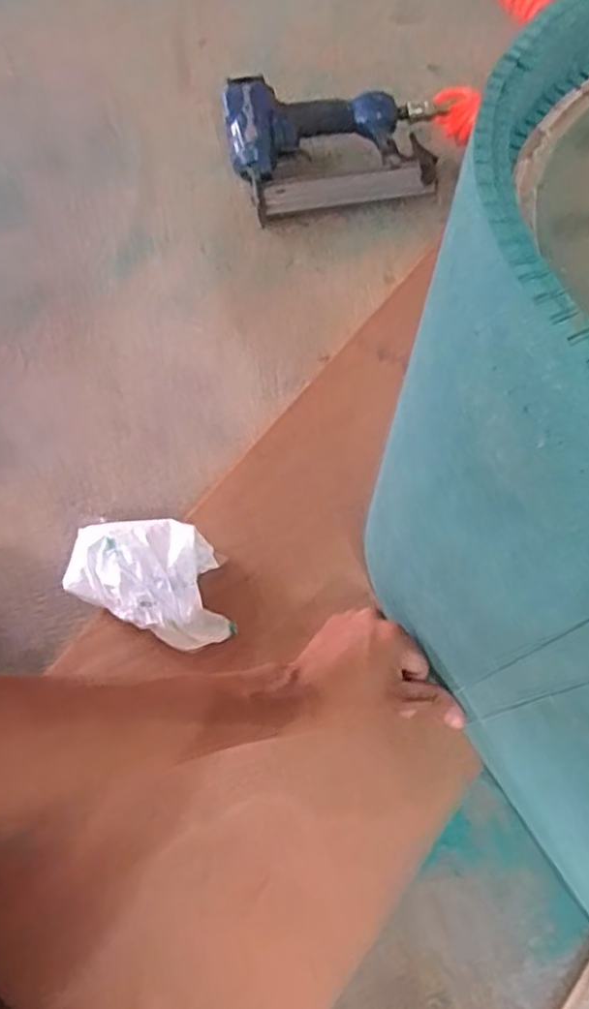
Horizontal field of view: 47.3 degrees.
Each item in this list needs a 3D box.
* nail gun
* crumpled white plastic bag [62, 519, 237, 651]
[{"bbox_3d":[0.040,-0.419,0.772,0.229,0.076,0.148,-9,69,-1],"label":"nail gun"},{"bbox_3d":[-0.124,0.058,0.583,0.170,0.058,0.095,25,70,10],"label":"crumpled white plastic bag"}]

